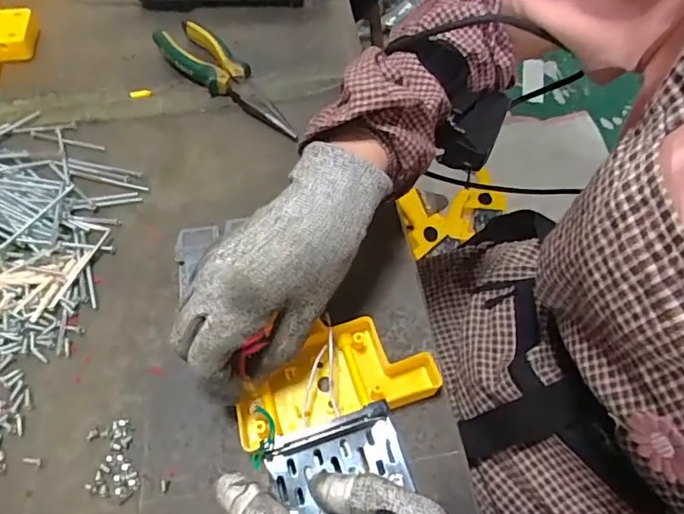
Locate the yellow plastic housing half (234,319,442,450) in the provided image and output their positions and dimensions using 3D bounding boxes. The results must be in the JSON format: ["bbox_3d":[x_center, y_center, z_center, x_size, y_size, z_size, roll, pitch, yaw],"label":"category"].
[{"bbox_3d":[-0.007,0.077,0.336,0.125,0.026,0.061,-16,59,-13],"label":"yellow plastic housing half"}]

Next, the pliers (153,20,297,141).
[{"bbox_3d":[-0.112,-0.176,0.503,0.203,0.025,0.049,39,65,22],"label":"pliers"}]

